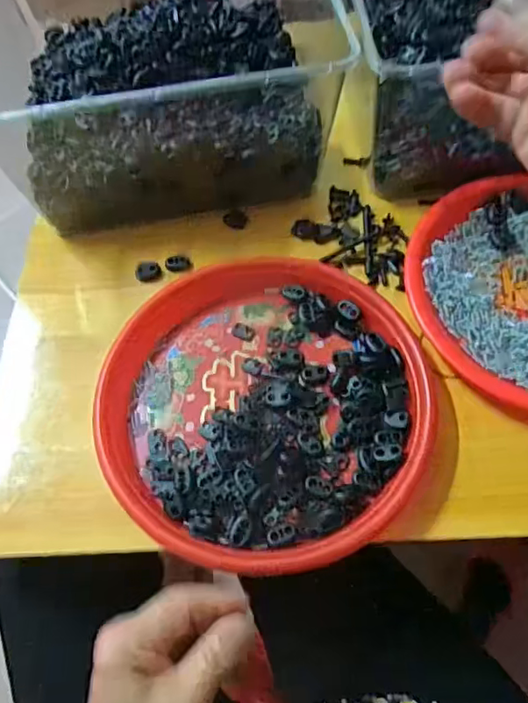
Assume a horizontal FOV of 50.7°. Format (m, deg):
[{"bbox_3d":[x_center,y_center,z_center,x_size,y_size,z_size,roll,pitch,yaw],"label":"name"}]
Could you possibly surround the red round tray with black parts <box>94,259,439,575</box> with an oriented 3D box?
[{"bbox_3d":[-0.001,0.030,0.412,0.228,0.029,0.242,-1,60,2],"label":"red round tray with black parts"}]

